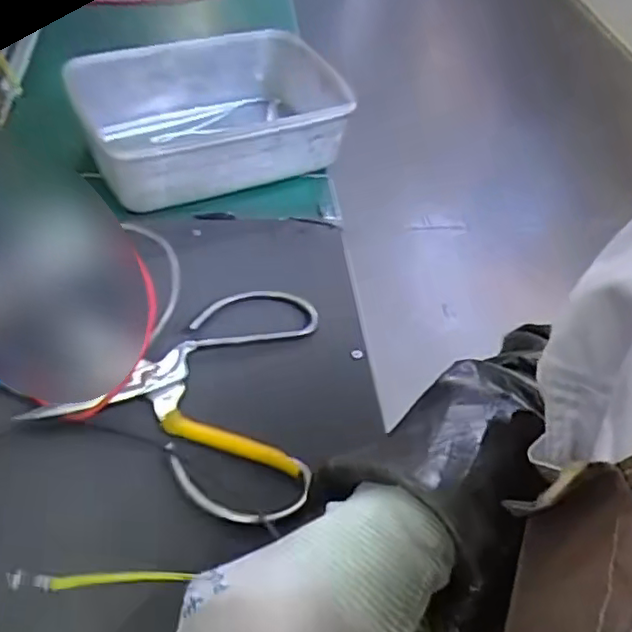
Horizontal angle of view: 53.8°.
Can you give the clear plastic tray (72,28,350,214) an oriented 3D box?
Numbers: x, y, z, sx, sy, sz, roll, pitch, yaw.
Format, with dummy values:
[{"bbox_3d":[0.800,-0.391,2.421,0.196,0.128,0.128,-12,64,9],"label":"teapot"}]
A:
[{"bbox_3d":[-0.084,-0.179,0.558,0.235,0.071,0.160,-13,51,-16],"label":"clear plastic tray"}]

